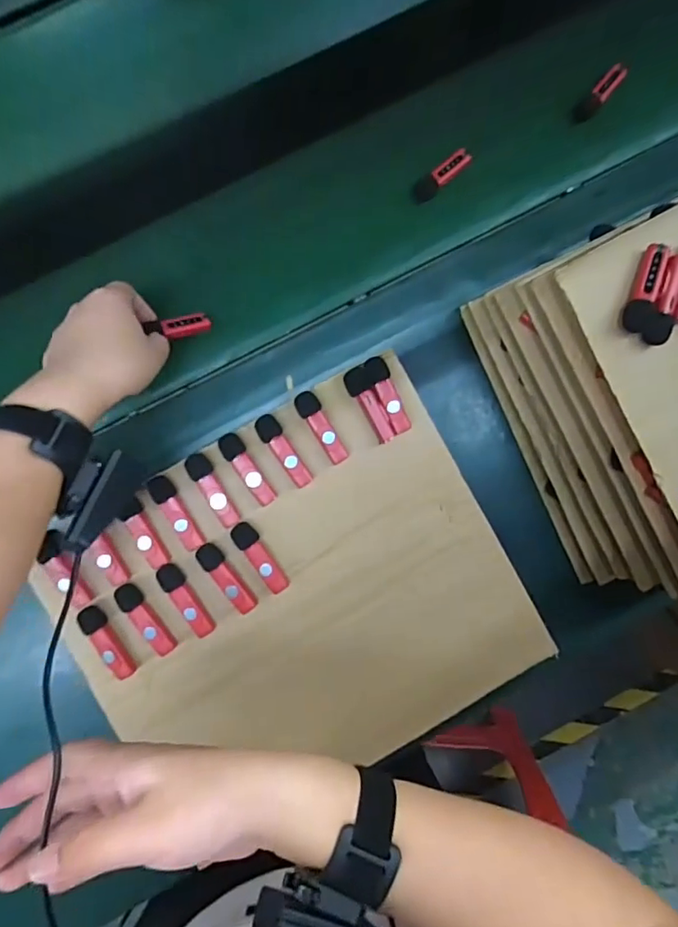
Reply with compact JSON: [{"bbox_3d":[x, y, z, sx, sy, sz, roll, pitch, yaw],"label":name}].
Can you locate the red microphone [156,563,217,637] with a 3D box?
[{"bbox_3d":[-0.124,0.111,0.444,0.019,0.015,0.065,-31,88,-3],"label":"red microphone"}]

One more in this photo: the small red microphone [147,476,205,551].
[{"bbox_3d":[-0.131,0.040,0.440,0.018,0.014,0.065,-31,88,-3],"label":"small red microphone"}]

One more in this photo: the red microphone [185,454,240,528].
[{"bbox_3d":[-0.103,0.022,0.443,0.020,0.009,0.064,-26,88,-3],"label":"red microphone"}]

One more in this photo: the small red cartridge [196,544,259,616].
[{"bbox_3d":[-0.090,0.093,0.446,0.017,0.018,0.063,-38,89,-3],"label":"small red cartridge"}]

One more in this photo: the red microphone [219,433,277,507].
[{"bbox_3d":[-0.074,0.005,0.446,0.019,0.013,0.063,-36,89,-3],"label":"red microphone"}]

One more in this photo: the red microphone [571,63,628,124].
[{"bbox_3d":[0.256,-0.364,0.540,0.018,0.016,0.063,44,86,1],"label":"red microphone"}]

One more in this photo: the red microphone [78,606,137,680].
[{"bbox_3d":[-0.186,0.144,0.438,0.018,0.014,0.063,-30,88,-3],"label":"red microphone"}]

